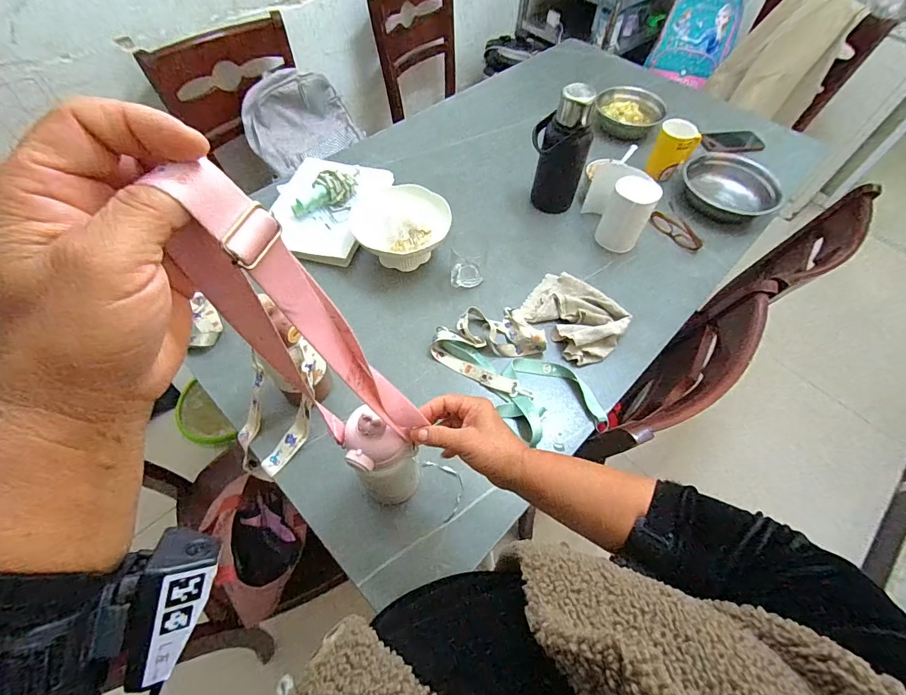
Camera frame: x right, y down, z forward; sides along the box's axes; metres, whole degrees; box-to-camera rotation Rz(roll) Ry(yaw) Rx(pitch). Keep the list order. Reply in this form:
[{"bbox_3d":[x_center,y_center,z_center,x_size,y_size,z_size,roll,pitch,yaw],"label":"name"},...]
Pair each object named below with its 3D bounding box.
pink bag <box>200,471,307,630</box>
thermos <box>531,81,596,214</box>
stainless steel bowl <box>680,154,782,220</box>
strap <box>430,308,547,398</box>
[{"bbox_3d":[-0.335,0.329,0.716,0.136,0.125,0.237,-24,63,-16],"label":"pink bag"},{"bbox_3d":[0.214,-0.397,0.832,0.115,0.233,0.079,16,59,7],"label":"thermos"},{"bbox_3d":[0.603,-0.347,0.906,0.175,0.064,0.192,1,59,-2],"label":"stainless steel bowl"},{"bbox_3d":[0.070,-0.015,0.726,0.182,0.034,0.158,27,61,13],"label":"strap"}]

